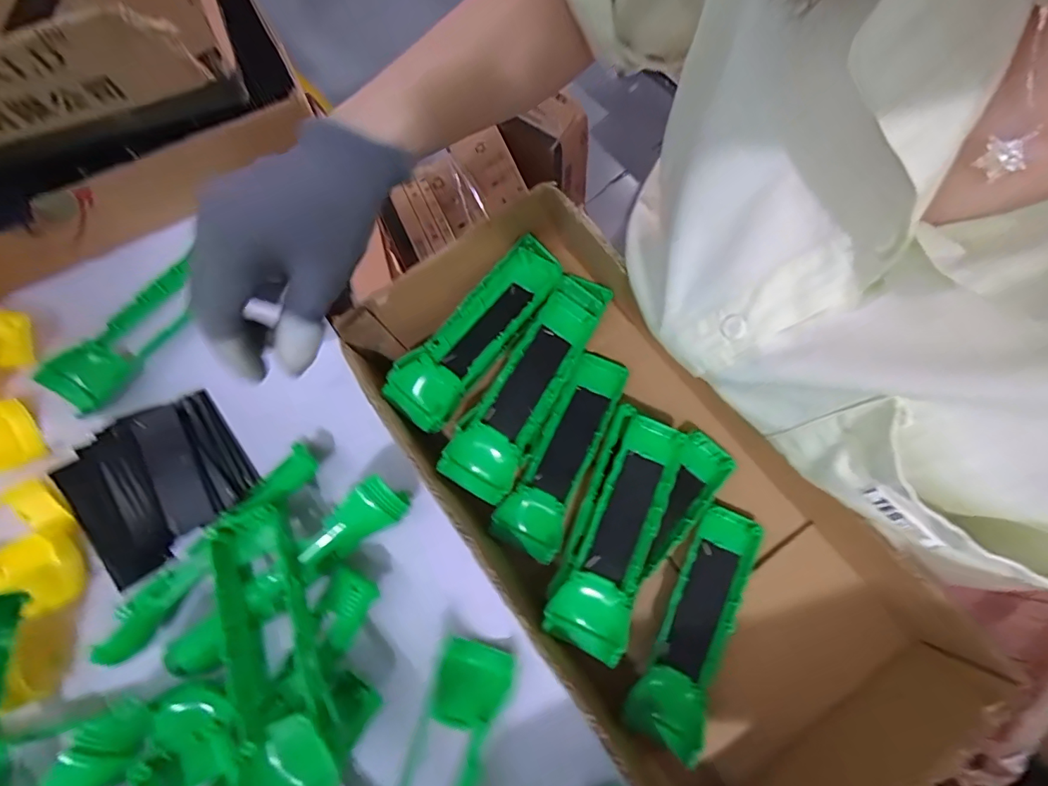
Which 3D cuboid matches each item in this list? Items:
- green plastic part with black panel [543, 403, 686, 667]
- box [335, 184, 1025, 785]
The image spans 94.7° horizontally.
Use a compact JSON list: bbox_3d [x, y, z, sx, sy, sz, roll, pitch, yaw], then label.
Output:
[{"bbox_3d":[0.065,0.095,0.345,0.053,0.027,0.163,21,75,8],"label":"green plastic part with black panel"},{"bbox_3d":[0.077,0.074,0.358,0.214,0.099,0.445,-35,75,-9],"label":"box"}]

